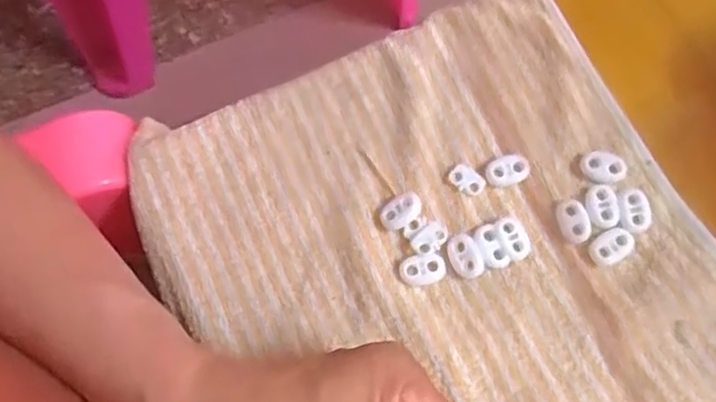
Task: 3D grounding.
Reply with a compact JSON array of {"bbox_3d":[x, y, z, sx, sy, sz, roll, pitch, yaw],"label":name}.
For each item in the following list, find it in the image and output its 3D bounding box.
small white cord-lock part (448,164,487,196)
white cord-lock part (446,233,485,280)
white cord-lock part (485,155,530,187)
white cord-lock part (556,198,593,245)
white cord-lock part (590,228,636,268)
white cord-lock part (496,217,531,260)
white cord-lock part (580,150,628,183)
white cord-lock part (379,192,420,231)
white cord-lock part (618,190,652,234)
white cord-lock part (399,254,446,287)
[{"bbox_3d":[0.056,-0.011,0.339,0.019,0.004,0.012,32,78,10],"label":"small white cord-lock part"},{"bbox_3d":[0.053,0.028,0.326,0.016,0.004,0.022,-21,75,-4],"label":"white cord-lock part"},{"bbox_3d":[0.076,-0.015,0.339,0.022,0.007,0.014,-15,75,-2],"label":"white cord-lock part"},{"bbox_3d":[0.108,0.010,0.331,0.015,0.004,0.022,-18,75,-3],"label":"white cord-lock part"},{"bbox_3d":[0.125,0.022,0.324,0.022,0.004,0.015,-39,77,-8],"label":"white cord-lock part"},{"bbox_3d":[0.078,0.019,0.329,0.014,0.005,0.022,-20,75,-4],"label":"white cord-lock part"},{"bbox_3d":[0.125,-0.017,0.336,0.022,0.005,0.015,17,76,6],"label":"white cord-lock part"},{"bbox_3d":[0.021,0.005,0.331,0.021,0.008,0.014,-38,77,-8],"label":"white cord-lock part"},{"bbox_3d":[0.138,0.005,0.328,0.015,0.004,0.021,-2,75,1],"label":"white cord-lock part"},{"bbox_3d":[0.032,0.034,0.324,0.022,0.004,0.015,-4,75,1],"label":"white cord-lock part"}]

